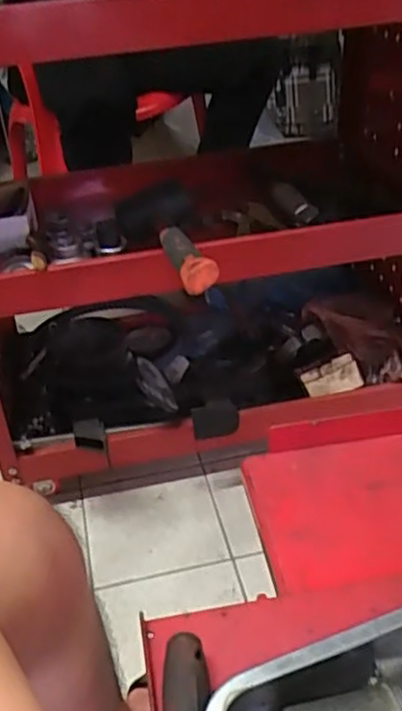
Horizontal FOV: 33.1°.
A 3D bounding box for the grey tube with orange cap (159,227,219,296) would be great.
[{"bbox_3d":[-0.025,-0.123,0.813,0.041,0.045,0.178,-15,37,-14],"label":"grey tube with orange cap"}]

